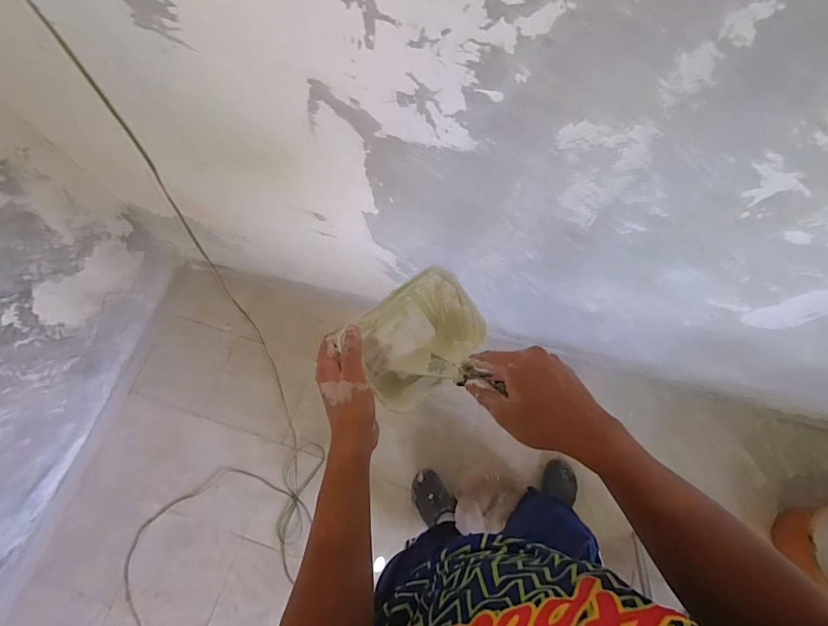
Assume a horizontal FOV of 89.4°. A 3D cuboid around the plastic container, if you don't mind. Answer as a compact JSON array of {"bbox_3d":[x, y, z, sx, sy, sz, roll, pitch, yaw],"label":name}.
[{"bbox_3d":[0.003,0.032,0.538,0.163,0.087,0.126,-42,77,-12],"label":"plastic container"}]

